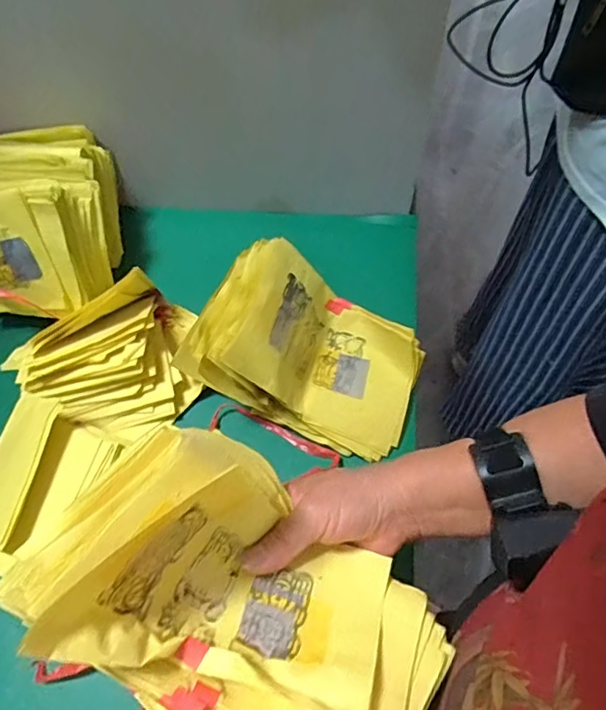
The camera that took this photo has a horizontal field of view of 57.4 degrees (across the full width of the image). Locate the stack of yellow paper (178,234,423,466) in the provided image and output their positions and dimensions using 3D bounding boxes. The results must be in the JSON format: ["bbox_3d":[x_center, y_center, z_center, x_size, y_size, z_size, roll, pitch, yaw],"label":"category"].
[{"bbox_3d":[0.002,-0.012,0.519,0.214,0.126,0.137,15,62,10],"label":"stack of yellow paper"}]

